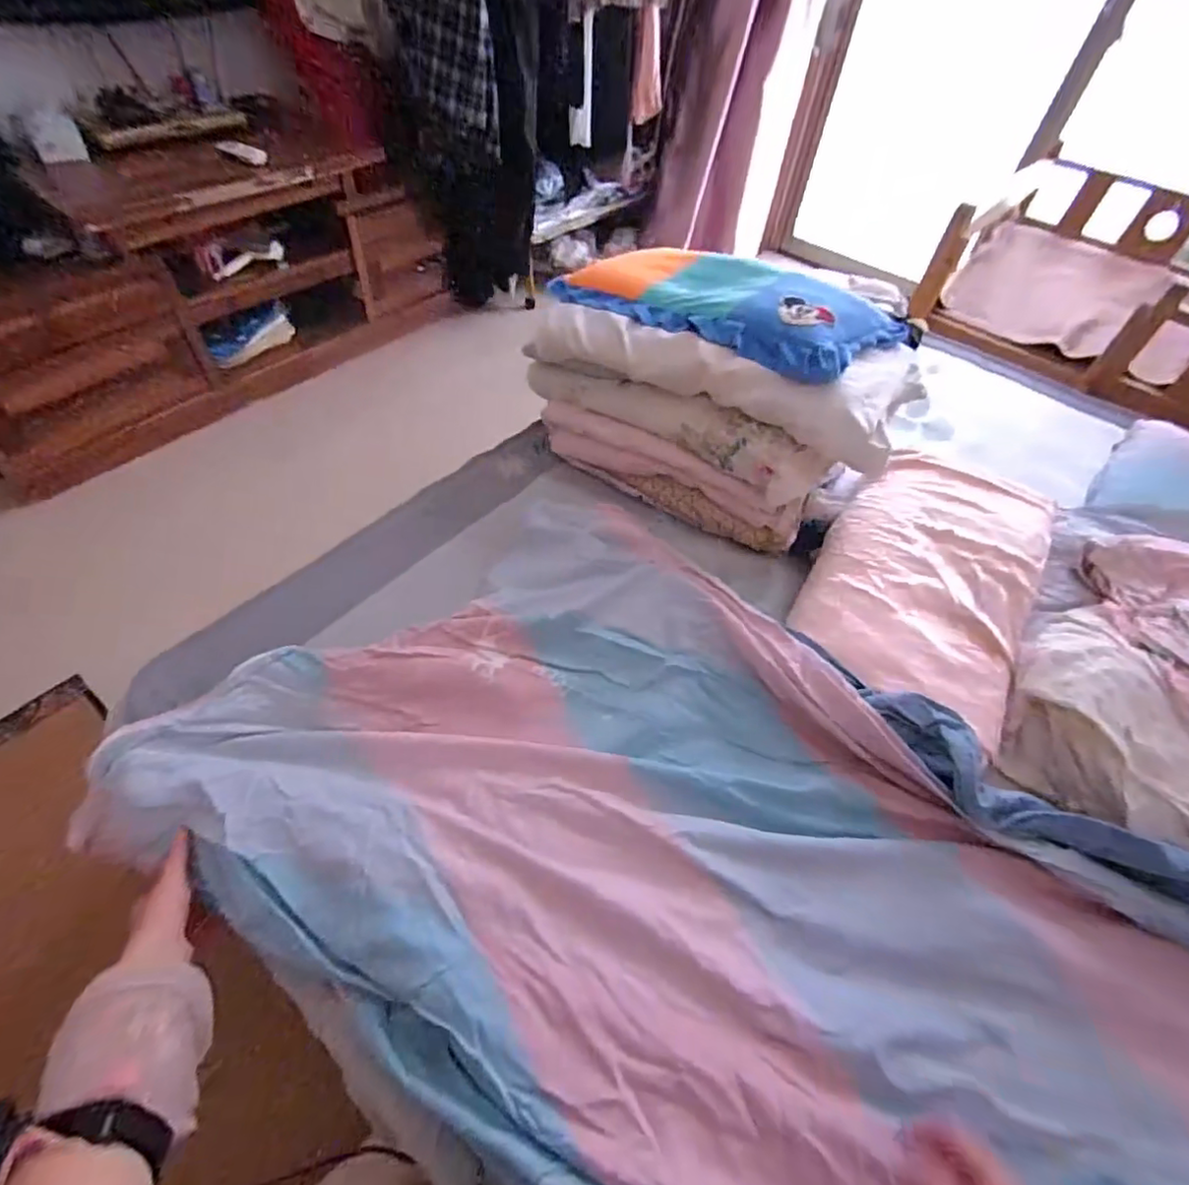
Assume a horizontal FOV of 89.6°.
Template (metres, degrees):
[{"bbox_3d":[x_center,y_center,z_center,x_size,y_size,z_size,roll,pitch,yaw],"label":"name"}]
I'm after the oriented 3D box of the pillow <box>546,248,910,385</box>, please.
[{"bbox_3d":[0.189,-0.443,0.907,0.534,0.075,0.275,24,54,12],"label":"pillow"}]

